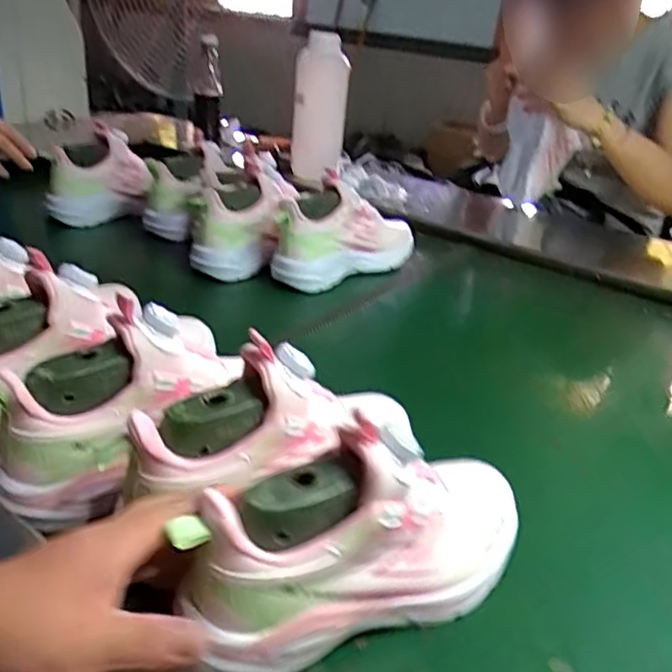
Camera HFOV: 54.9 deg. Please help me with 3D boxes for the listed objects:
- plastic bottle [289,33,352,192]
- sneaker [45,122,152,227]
[{"bbox_3d":[-0.028,-0.412,1.189,0.094,0.244,0.095,8,29,0],"label":"plastic bottle"},{"bbox_3d":[-0.372,-0.252,1.030,0.172,0.135,0.097,0,30,-14],"label":"sneaker"}]

